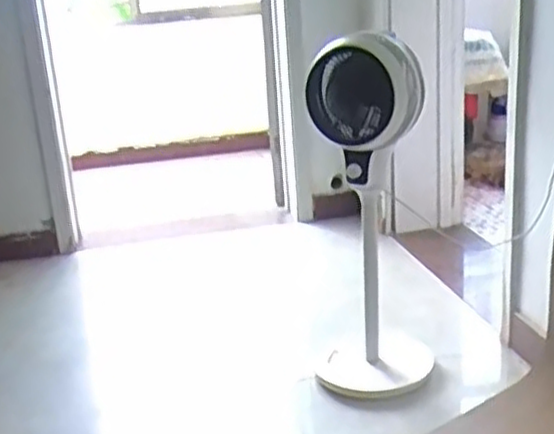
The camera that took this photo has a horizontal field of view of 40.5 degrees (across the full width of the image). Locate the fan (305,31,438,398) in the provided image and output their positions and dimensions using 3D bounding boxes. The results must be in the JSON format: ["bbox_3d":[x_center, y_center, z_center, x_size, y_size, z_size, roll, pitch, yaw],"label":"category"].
[{"bbox_3d":[0.185,0.032,1.517,0.240,0.771,0.279,-2,20,7],"label":"fan"}]

